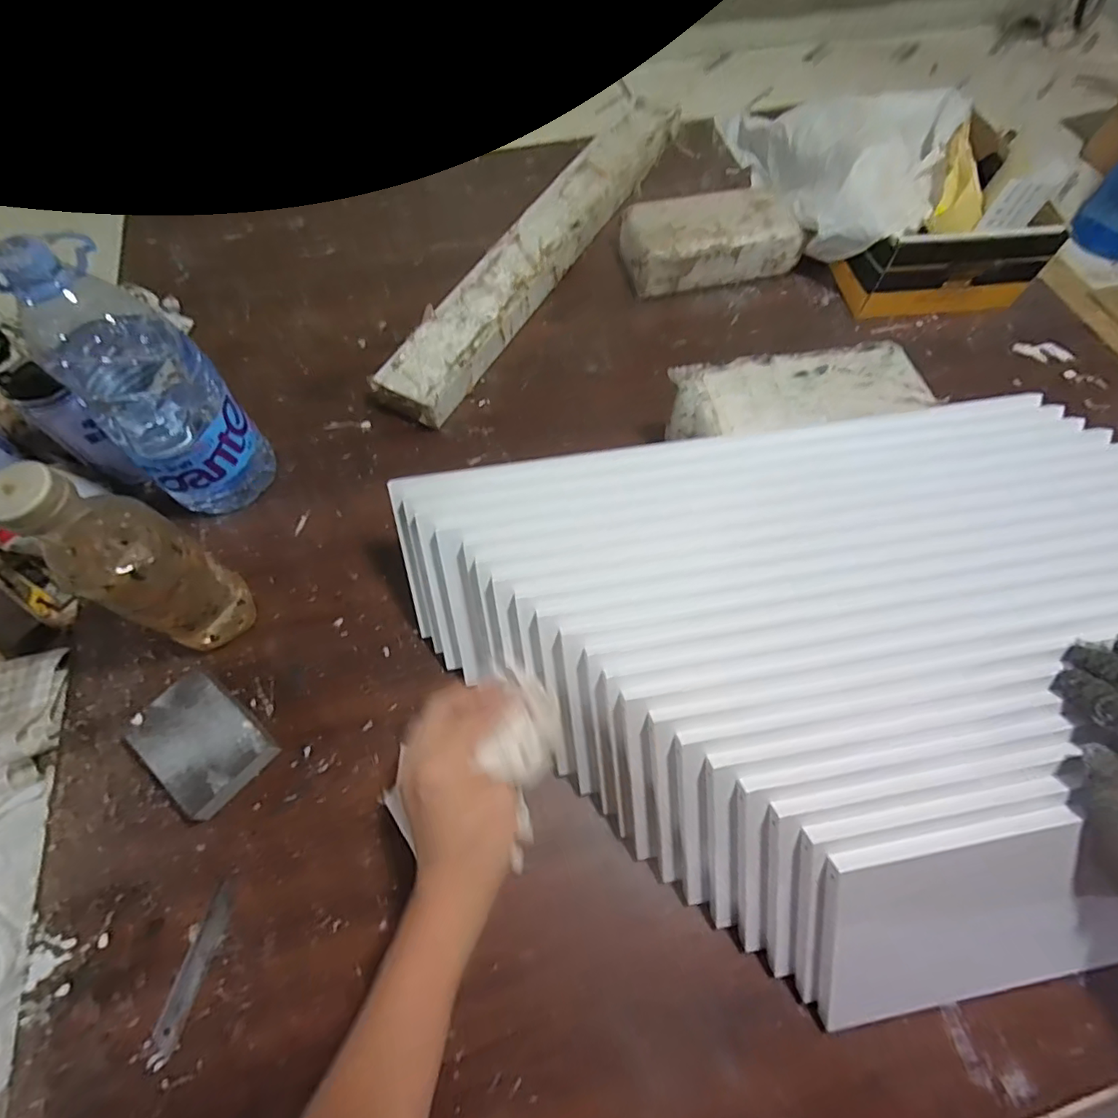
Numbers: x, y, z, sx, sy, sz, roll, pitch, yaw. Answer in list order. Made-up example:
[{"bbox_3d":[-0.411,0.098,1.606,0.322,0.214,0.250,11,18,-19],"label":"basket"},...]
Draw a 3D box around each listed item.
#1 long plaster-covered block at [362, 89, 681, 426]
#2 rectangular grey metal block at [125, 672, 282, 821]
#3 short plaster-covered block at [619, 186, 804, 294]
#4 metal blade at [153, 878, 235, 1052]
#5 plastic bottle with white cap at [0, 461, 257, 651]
[{"bbox_3d":[-0.009,-0.422,0.715,0.092,0.041,0.672,25,66,13],"label":"long plaster-covered block"},{"bbox_3d":[-0.278,0.143,0.429,0.094,0.029,0.072,35,68,17],"label":"rectangular grey metal block"},{"bbox_3d":[0.189,-0.401,0.690,0.206,0.063,0.104,-12,63,-6],"label":"short plaster-covered block"},{"bbox_3d":[-0.251,0.280,0.379,0.019,0.004,0.095,11,63,6],"label":"metal blade"},{"bbox_3d":[-0.292,0.011,0.397,0.057,0.211,0.071,29,67,14],"label":"plastic bottle with white cap"}]

